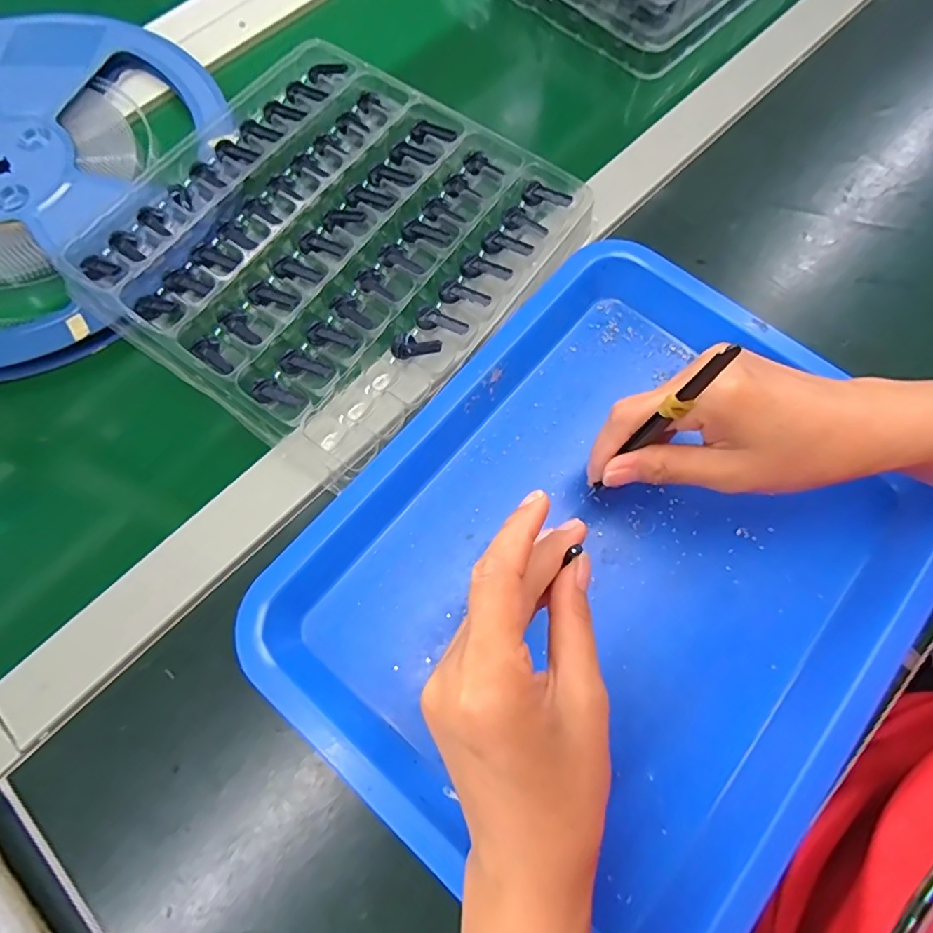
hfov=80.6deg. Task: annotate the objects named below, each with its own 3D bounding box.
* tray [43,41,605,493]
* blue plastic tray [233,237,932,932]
[{"bbox_3d":[-0.093,-0.150,0.364,0.262,0.025,0.254,34,75,10],"label":"tray"},{"bbox_3d":[0.084,0.053,0.294,0.277,0.034,0.323,39,75,12],"label":"blue plastic tray"}]

